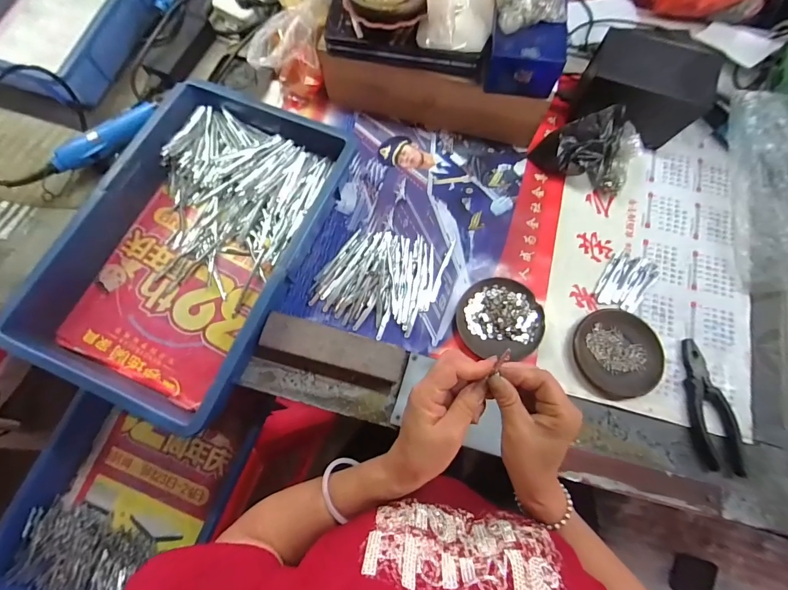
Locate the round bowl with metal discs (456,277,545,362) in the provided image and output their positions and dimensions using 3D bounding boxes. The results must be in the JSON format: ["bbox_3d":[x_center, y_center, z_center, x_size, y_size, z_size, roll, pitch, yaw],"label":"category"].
[{"bbox_3d":[0.143,0.031,0.509,0.111,0.017,0.106,5,71,2],"label":"round bowl with metal discs"}]

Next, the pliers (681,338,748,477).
[{"bbox_3d":[0.402,0.137,0.474,0.058,0.009,0.157,6,71,2],"label":"pliers"}]

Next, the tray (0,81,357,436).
[{"bbox_3d":[-0.262,-0.076,0.513,0.282,0.074,0.429,22,72,7],"label":"tray"}]

